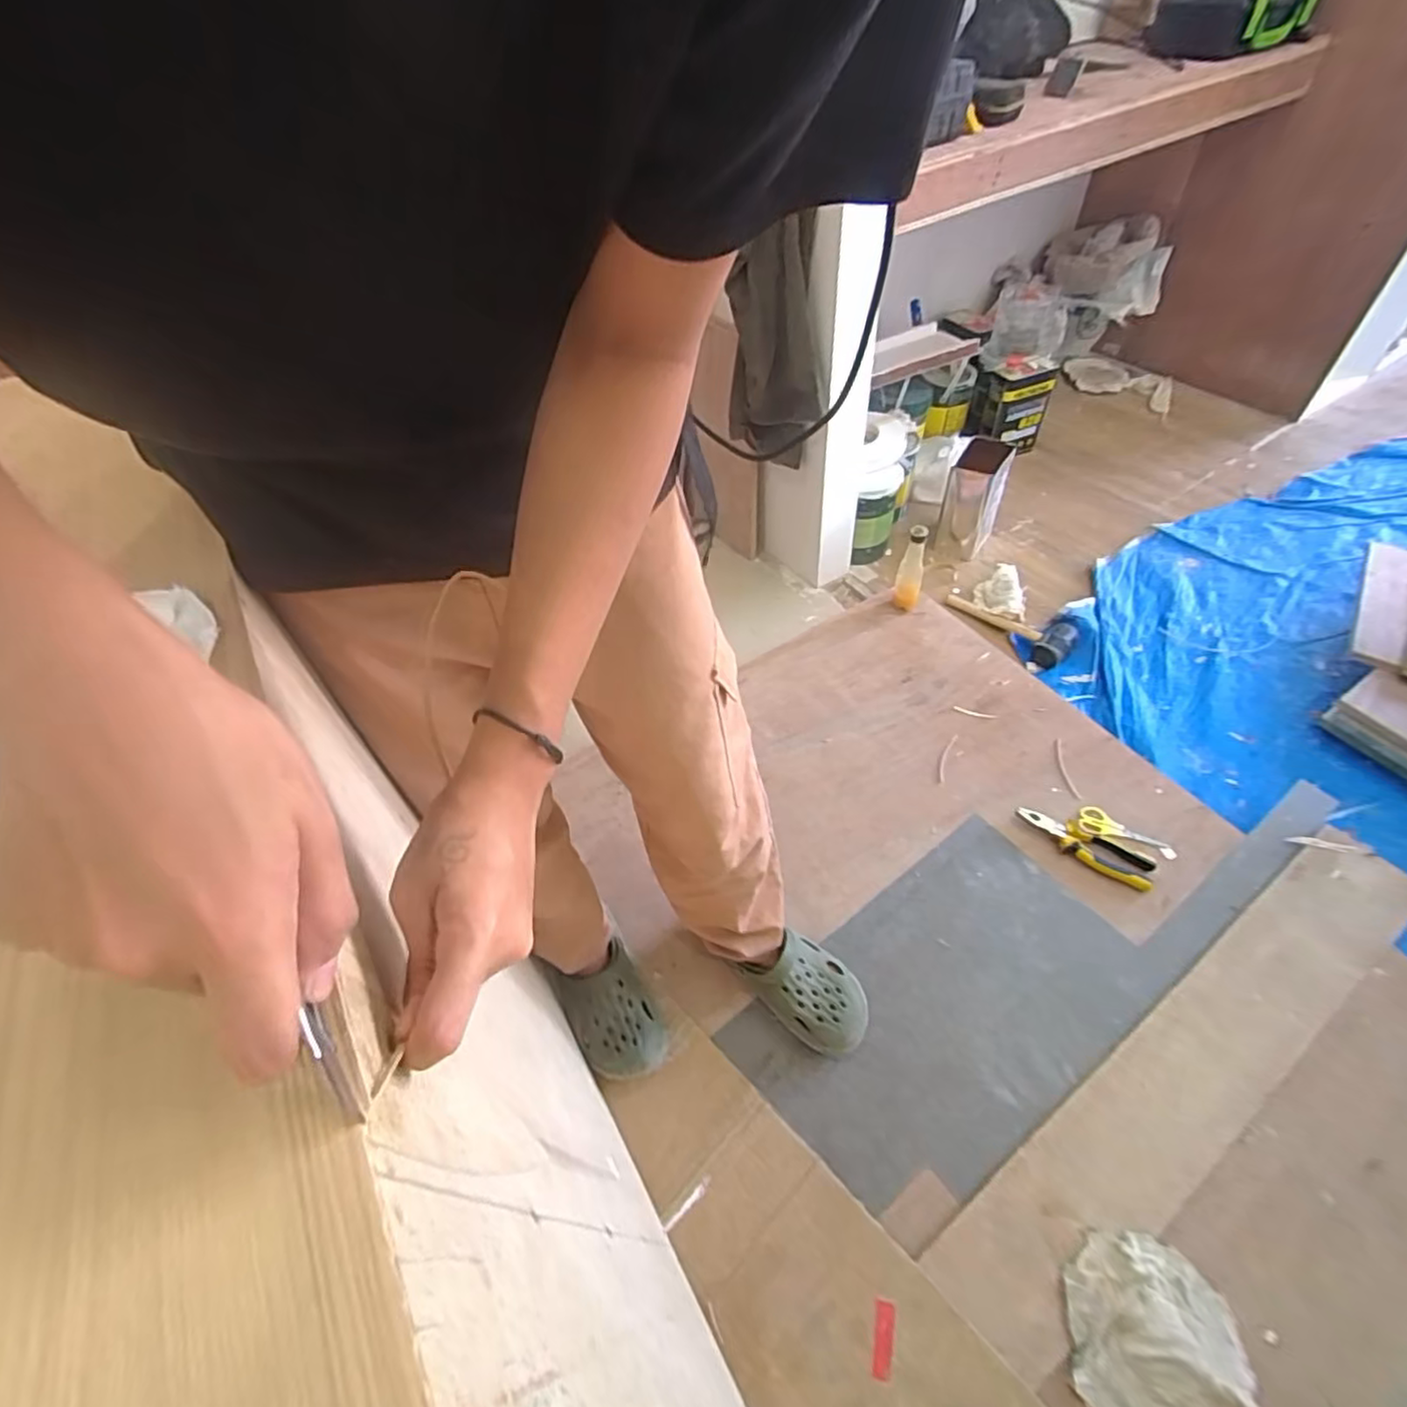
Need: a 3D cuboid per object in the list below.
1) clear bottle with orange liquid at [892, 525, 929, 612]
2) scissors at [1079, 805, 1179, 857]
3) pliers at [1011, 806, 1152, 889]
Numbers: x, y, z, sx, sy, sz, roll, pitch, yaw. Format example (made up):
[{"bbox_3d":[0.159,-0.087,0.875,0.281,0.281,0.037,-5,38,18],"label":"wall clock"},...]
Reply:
[{"bbox_3d":[0.435,-0.275,1.387,0.056,0.200,0.061,14,53,17],"label":"clear bottle with orange liquid"},{"bbox_3d":[0.689,0.208,1.078,0.144,0.016,0.052,21,55,21],"label":"scissors"},{"bbox_3d":[0.612,0.223,1.066,0.204,0.018,0.087,31,59,27],"label":"pliers"}]

